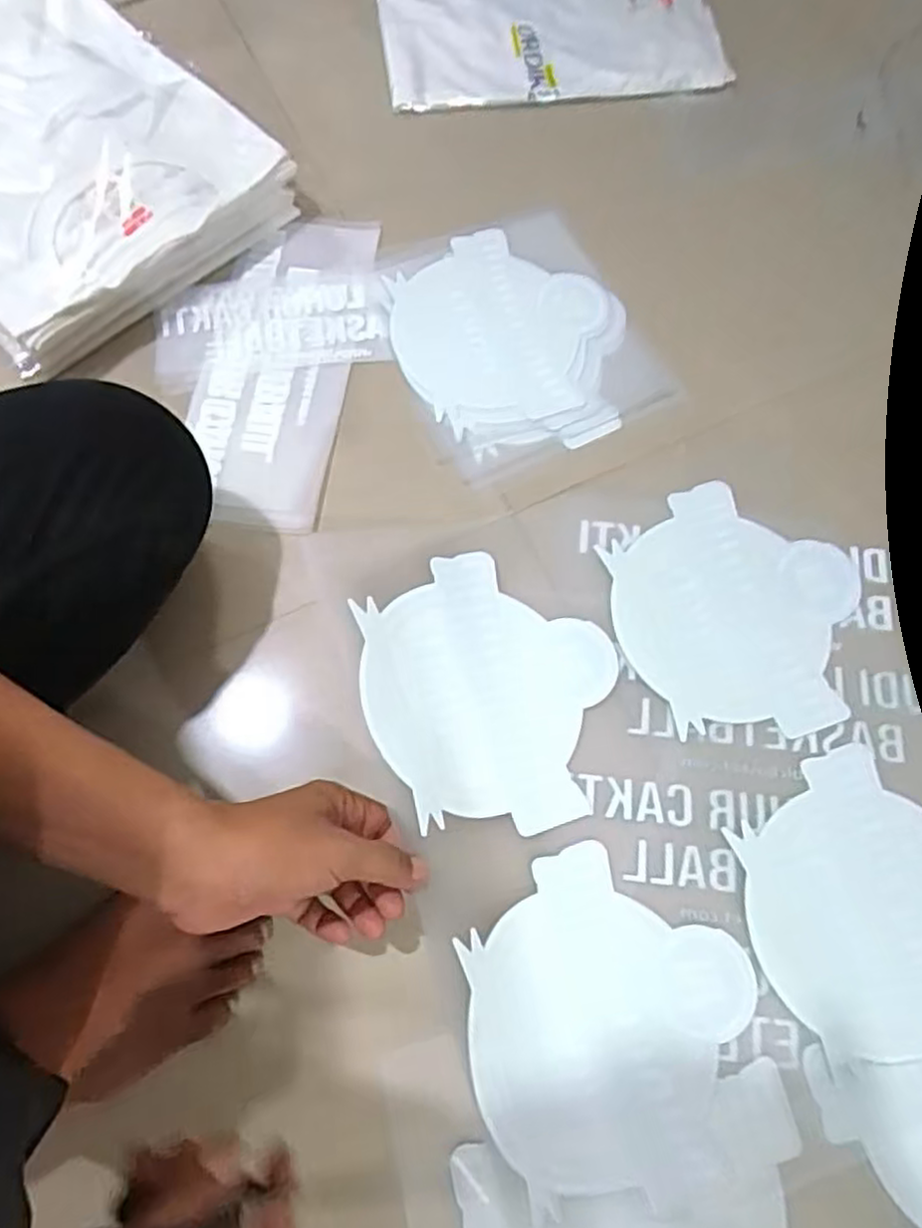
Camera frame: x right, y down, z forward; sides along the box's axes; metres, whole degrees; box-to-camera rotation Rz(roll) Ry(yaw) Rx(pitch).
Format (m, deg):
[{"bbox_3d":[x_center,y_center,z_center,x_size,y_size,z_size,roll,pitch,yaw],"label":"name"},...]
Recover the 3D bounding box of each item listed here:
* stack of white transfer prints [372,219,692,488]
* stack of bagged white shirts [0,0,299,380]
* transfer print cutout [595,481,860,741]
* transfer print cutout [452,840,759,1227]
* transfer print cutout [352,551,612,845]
[{"bbox_3d":[0.045,-0.241,0.618,0.205,0.009,0.236,-26,73,-9],"label":"stack of white transfer prints"},{"bbox_3d":[-0.363,-0.402,0.630,0.287,0.077,0.346,-43,76,-13],"label":"stack of bagged white shirts"},{"bbox_3d":[0.208,-0.006,0.534,0.181,0.004,0.191,-8,71,-3],"label":"transfer print cutout"},{"bbox_3d":[0.095,0.248,0.435,0.176,0.028,0.191,-8,71,-3],"label":"transfer print cutout"},{"bbox_3d":[0.021,0.051,0.501,0.179,0.021,0.197,-5,72,-19],"label":"transfer print cutout"}]

